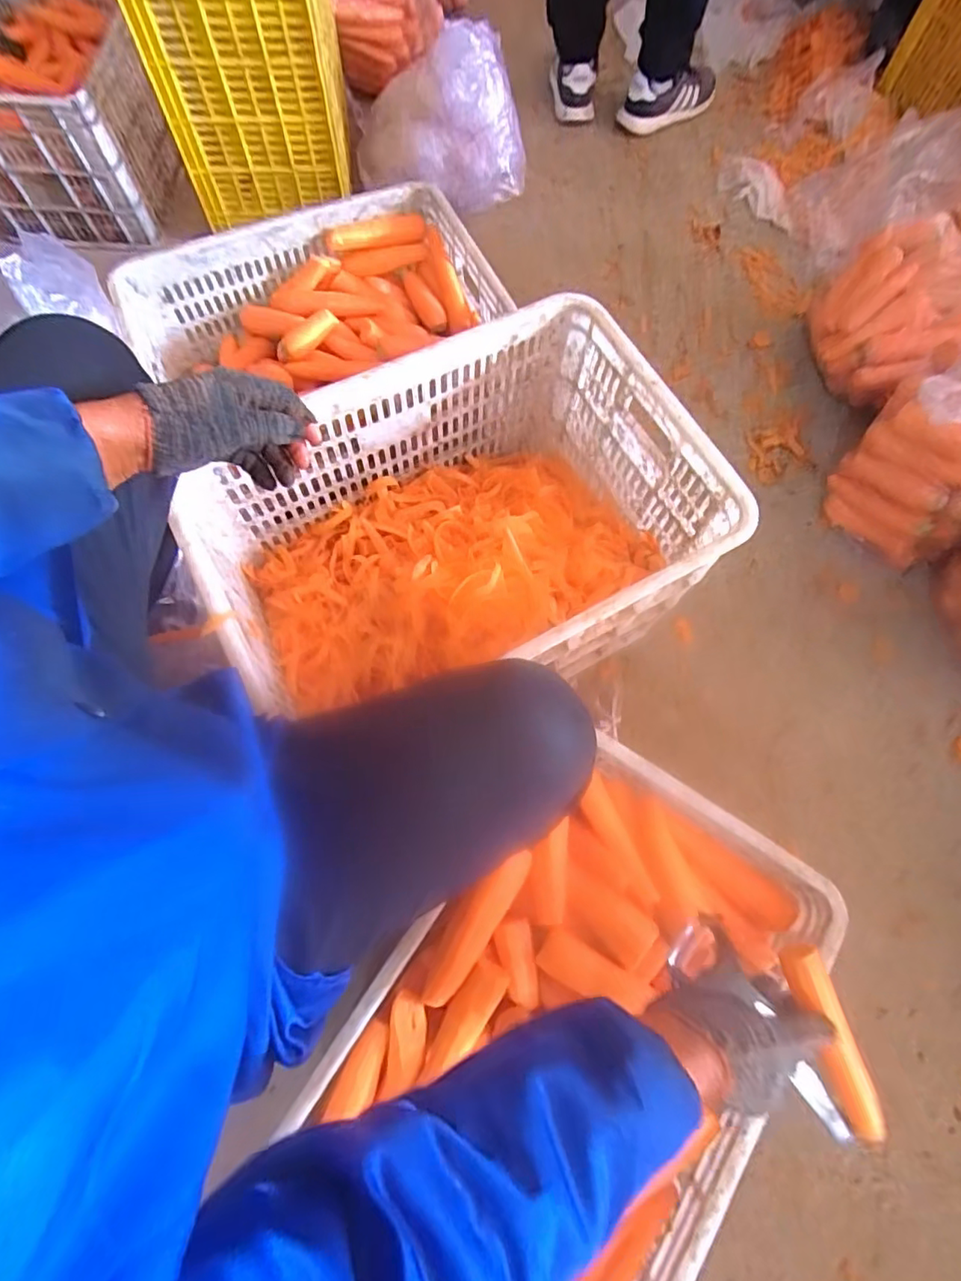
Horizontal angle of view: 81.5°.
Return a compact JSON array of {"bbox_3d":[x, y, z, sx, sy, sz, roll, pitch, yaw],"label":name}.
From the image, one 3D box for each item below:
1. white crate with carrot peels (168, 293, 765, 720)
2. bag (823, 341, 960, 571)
[{"bbox_3d":[-0.030,-0.138,0.762,0.591,0.252,0.411,-26,75,-10],"label":"white crate with carrot peels"},{"bbox_3d":[0.728,-0.289,0.881,0.191,0.313,0.253,-36,75,-12],"label":"bag"}]

